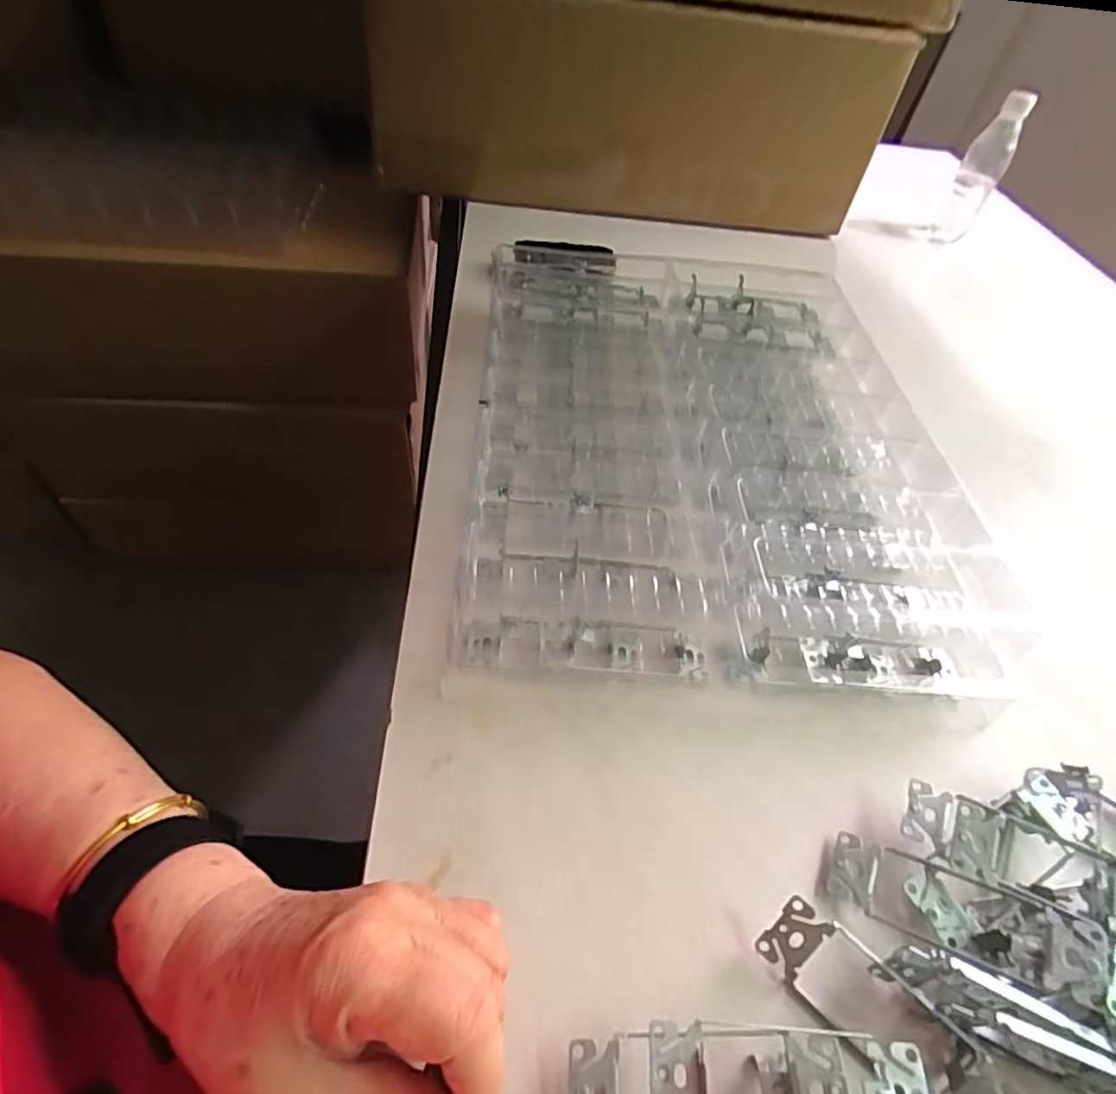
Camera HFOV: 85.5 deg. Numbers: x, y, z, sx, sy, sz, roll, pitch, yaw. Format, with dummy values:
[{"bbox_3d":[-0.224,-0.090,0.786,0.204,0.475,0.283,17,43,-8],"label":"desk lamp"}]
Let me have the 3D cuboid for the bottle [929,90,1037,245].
[{"bbox_3d":[0.558,-0.491,0.808,0.056,0.184,0.050,29,53,18],"label":"bottle"}]

